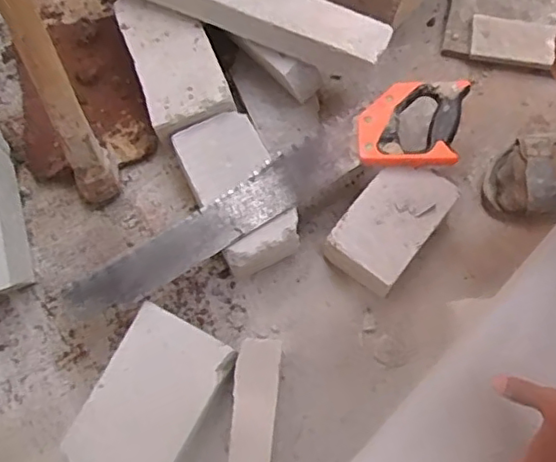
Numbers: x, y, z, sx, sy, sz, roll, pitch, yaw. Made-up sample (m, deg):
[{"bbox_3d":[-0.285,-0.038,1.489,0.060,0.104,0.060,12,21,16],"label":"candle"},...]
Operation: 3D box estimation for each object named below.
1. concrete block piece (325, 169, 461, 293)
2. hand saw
[{"bbox_3d":[0.140,-0.008,0.770,0.095,0.078,0.150,38,76,11],"label":"concrete block piece"},{"bbox_3d":[0.000,-0.042,0.741,0.531,0.024,0.107,-28,74,-9],"label":"hand saw"}]

